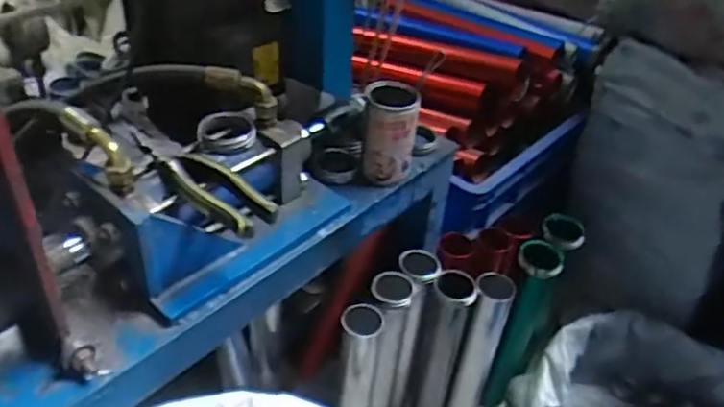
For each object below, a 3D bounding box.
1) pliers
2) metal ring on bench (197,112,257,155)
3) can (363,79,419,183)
[{"bbox_3d":[-0.153,-0.018,0.605,0.172,0.022,0.053,31,46,27],"label":"pliers"},{"bbox_3d":[-0.145,-0.076,0.677,0.060,0.021,0.050,-7,42,-15],"label":"metal ring on bench"},{"bbox_3d":[0.033,-0.083,0.775,0.065,0.114,0.056,7,40,2],"label":"can"}]

